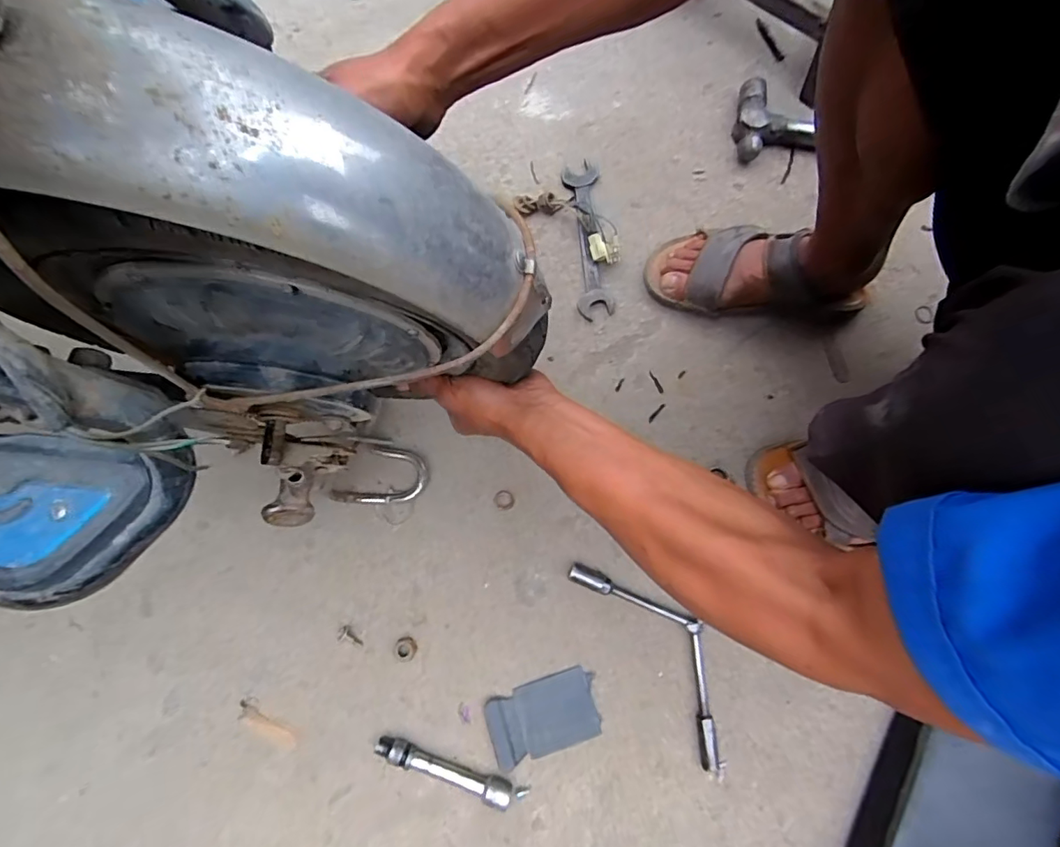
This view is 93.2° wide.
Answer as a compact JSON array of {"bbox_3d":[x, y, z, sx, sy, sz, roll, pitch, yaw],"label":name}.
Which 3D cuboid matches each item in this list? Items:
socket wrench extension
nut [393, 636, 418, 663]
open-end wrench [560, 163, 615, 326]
[{"bbox_3d":[-0.086,0.342,0.495,0.138,0.021,0.021,18,77,3],"label":"socket wrench extension"},{"bbox_3d":[-0.130,0.235,0.521,0.023,0.008,0.022,0,76,-1],"label":"nut"},{"bbox_3d":[0.073,-0.230,0.620,0.043,0.014,0.205,-5,81,-4],"label":"open-end wrench"}]

